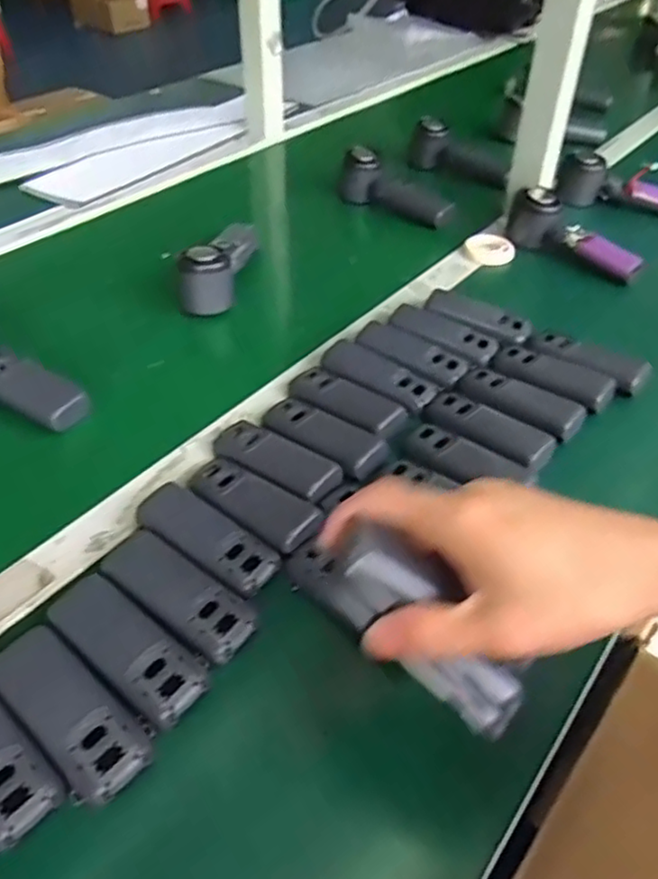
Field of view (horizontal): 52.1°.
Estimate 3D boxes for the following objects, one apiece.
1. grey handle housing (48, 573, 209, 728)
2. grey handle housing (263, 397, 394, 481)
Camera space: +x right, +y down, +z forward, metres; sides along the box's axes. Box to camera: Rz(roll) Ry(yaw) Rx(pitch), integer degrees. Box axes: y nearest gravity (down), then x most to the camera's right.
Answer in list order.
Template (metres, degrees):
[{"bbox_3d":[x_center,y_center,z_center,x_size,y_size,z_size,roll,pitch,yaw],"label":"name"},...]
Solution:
[{"bbox_3d":[-0.119,0.125,0.404,0.107,0.019,0.042,31,49,26],"label":"grey handle housing"},{"bbox_3d":[-0.006,-0.004,0.536,0.108,0.016,0.040,29,48,24],"label":"grey handle housing"}]

